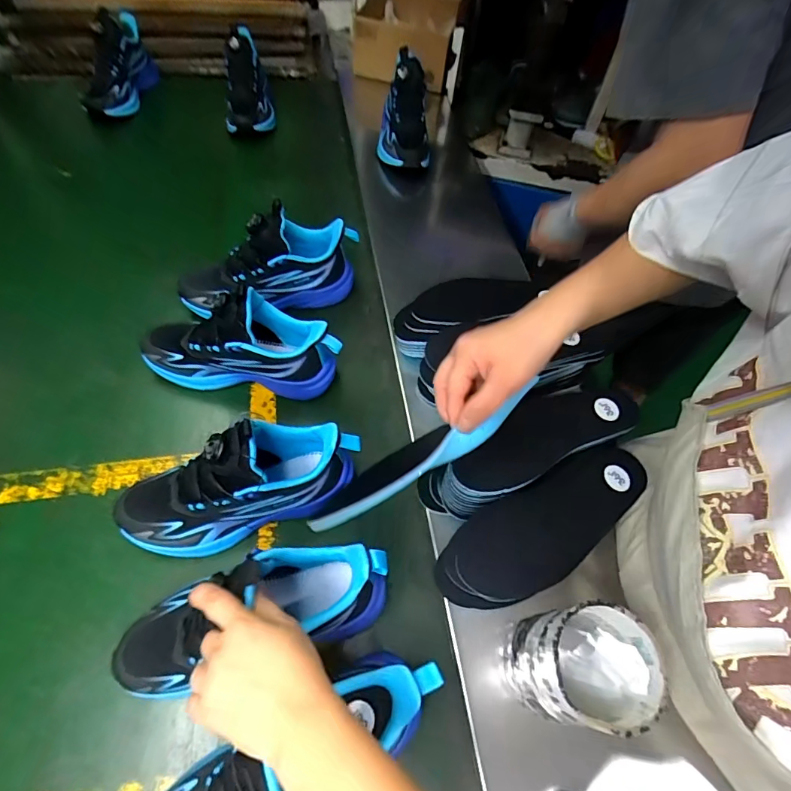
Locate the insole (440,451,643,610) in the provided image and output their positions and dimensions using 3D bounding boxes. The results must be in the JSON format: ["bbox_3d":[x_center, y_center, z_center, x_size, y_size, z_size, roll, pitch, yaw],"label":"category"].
[{"bbox_3d":[0.150,0.129,0.438,0.232,0.029,0.081,-26,61,-15],"label":"insole"}]

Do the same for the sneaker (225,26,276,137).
[{"bbox_3d":[-0.306,-0.663,0.938,0.086,0.091,0.258,-3,81,-5],"label":"sneaker"}]

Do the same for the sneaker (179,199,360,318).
[{"bbox_3d":[-0.179,-0.185,0.627,0.246,0.134,0.090,-7,58,-11],"label":"sneaker"}]

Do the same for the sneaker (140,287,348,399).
[{"bbox_3d":[-0.192,-0.068,0.548,0.239,0.142,0.076,8,58,2],"label":"sneaker"}]

